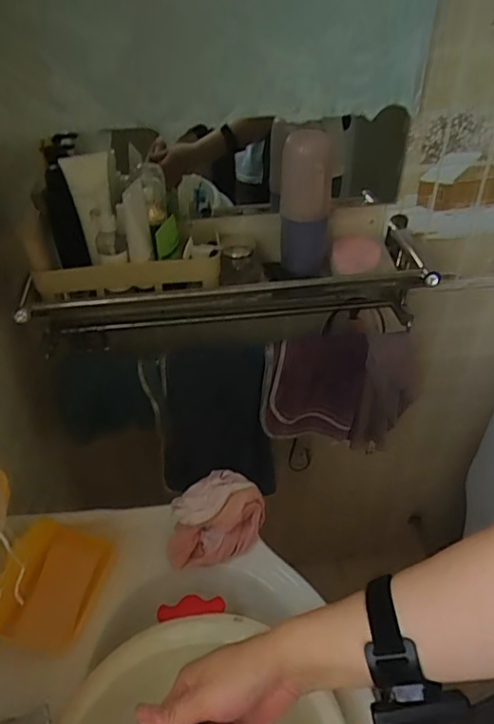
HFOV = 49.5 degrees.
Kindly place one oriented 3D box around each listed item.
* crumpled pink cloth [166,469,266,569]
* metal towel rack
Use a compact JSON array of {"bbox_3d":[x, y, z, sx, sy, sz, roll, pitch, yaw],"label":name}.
[{"bbox_3d":[-0.040,0.193,0.659,0.127,0.070,0.080,-29,47,-28],"label":"crumpled pink cloth"},{"bbox_3d":[-0.021,-0.100,0.797,0.565,0.103,0.158,-6,40,-5],"label":"metal towel rack"}]

